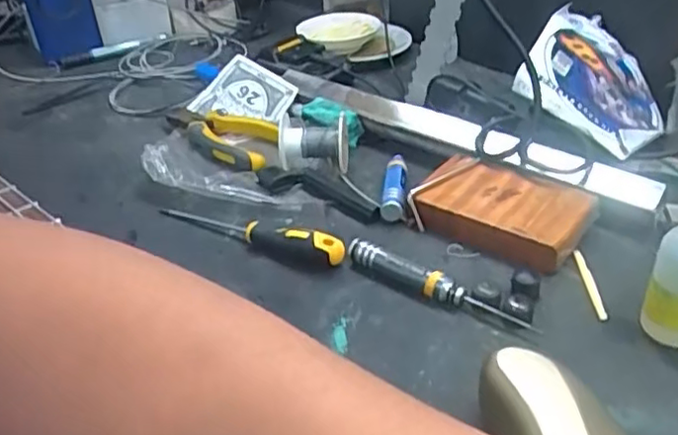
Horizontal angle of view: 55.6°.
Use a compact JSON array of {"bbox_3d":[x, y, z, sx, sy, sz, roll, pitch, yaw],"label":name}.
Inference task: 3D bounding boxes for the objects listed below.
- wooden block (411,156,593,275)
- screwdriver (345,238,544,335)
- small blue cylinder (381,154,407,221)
[{"bbox_3d":[0.123,-0.006,0.486,0.120,0.031,0.077,22,42,34],"label":"wooden block"},{"bbox_3d":[0.064,0.045,0.428,0.136,0.019,0.013,22,42,34],"label":"screwdriver"},{"bbox_3d":[0.047,-0.026,0.535,0.018,0.020,0.085,1,34,8],"label":"small blue cylinder"}]

